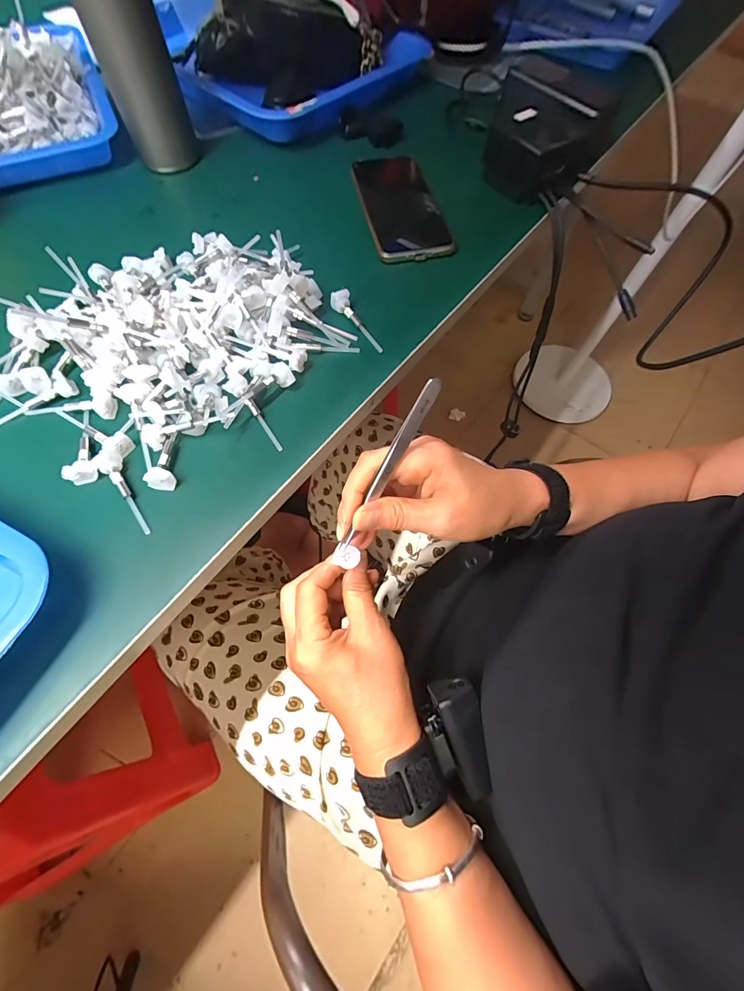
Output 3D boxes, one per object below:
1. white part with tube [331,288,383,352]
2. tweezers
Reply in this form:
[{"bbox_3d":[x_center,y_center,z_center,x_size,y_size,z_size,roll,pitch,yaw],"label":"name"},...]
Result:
[{"bbox_3d":[-0.013,-0.150,0.337,0.016,0.019,0.064,-28,70,-14],"label":"white part with tube"},{"bbox_3d":[0.007,-0.013,0.246,0.007,0.130,0.010,36,26,14],"label":"tweezers"}]

